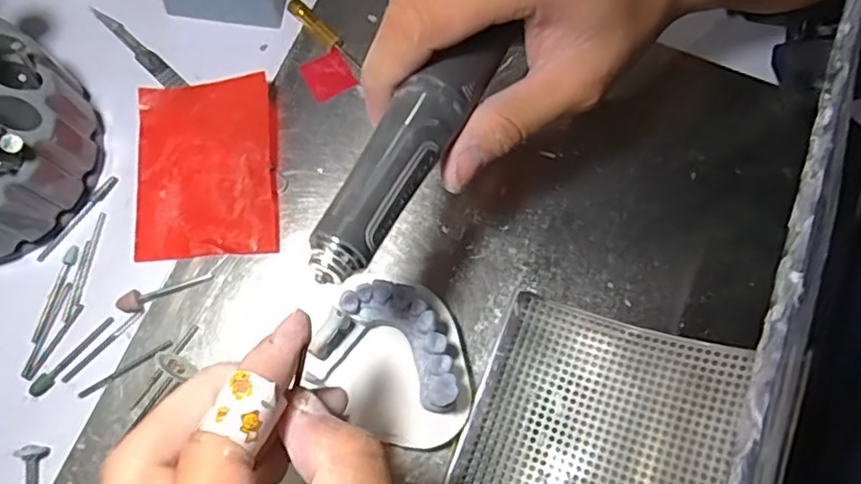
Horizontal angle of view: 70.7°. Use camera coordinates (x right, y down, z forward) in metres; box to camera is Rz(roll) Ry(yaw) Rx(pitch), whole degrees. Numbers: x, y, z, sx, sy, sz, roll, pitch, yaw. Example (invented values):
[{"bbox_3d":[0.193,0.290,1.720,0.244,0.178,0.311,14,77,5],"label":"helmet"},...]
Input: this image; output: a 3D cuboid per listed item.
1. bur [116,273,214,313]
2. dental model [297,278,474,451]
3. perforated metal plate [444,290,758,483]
[{"bbox_3d":[-0.119,0.023,0.272,0.040,0.006,0.010,-13,75,-5],"label":"bur"},{"bbox_3d":[-0.012,0.049,0.253,0.067,0.030,0.059,28,75,7],"label":"dental model"},{"bbox_3d":[0.065,0.076,0.242,0.094,0.044,0.099,23,75,5],"label":"perforated metal plate"}]

